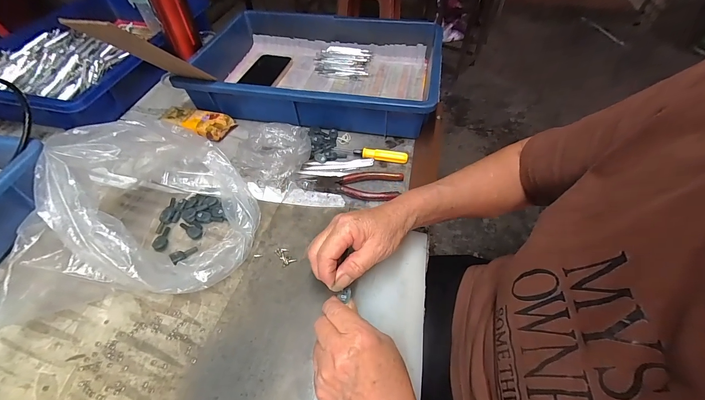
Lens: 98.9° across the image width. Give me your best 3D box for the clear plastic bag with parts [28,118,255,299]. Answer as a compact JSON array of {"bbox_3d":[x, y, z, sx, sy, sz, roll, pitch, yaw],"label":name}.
[{"bbox_3d":[-0.232,0.006,0.343,0.215,0.129,0.186,-8,52,-6],"label":"clear plastic bag with parts"}]

